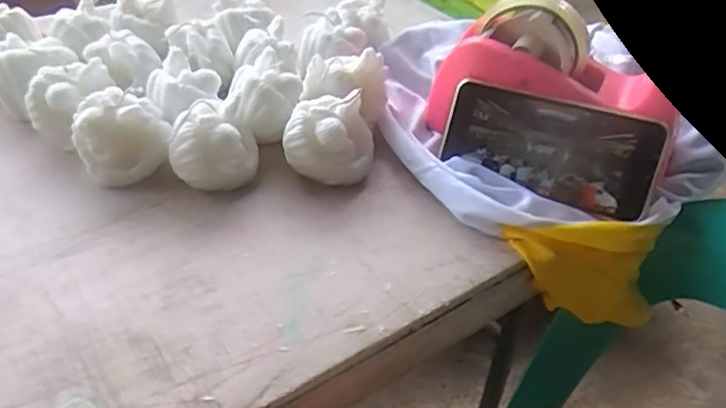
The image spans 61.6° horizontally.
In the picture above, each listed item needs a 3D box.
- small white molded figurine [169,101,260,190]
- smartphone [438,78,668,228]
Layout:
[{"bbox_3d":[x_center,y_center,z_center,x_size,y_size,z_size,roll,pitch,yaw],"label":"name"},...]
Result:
[{"bbox_3d":[-0.111,-0.045,0.456,0.058,0.057,0.052,2,39,-3],"label":"small white molded figurine"},{"bbox_3d":[0.138,-0.042,0.463,0.156,0.076,0.008,18,7,20],"label":"smartphone"}]

